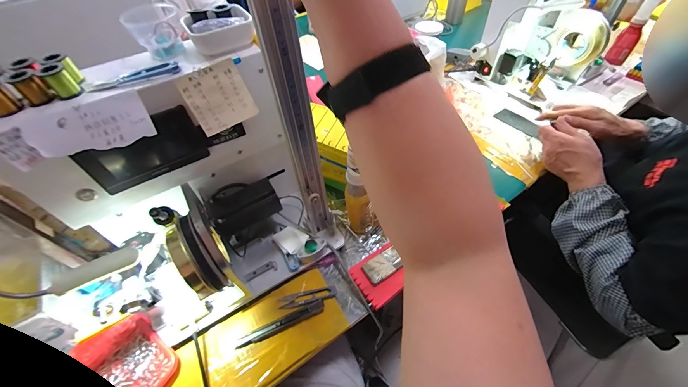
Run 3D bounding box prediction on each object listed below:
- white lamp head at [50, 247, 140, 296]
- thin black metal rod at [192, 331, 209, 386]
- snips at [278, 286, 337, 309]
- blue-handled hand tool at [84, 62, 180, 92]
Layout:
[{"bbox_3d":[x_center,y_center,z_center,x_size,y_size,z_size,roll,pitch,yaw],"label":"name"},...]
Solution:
[{"bbox_3d":[-0.285,0.088,0.334,0.085,0.015,0.023,-26,54,-15],"label":"white lamp head"},{"bbox_3d":[-0.223,0.263,0.450,0.010,0.012,0.095,-25,54,-15],"label":"thin black metal rod"},{"bbox_3d":[-0.063,0.181,0.505,0.099,0.012,0.025,-8,51,-2],"label":"snips"},{"bbox_3d":[-0.254,-0.141,0.350,0.104,0.010,0.015,-18,52,-10],"label":"blue-handled hand tool"}]

